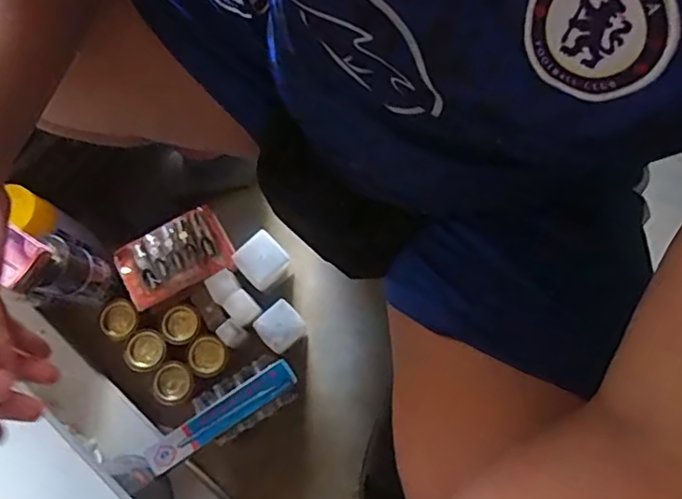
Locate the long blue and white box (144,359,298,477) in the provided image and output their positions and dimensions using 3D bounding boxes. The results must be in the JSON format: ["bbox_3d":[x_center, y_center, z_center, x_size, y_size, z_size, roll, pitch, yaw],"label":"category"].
[{"bbox_3d":[-0.150,0.209,0.720,0.204,0.024,0.039,-33,79,-8],"label":"long blue and white box"}]

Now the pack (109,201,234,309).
[{"bbox_3d":[-0.227,0.009,0.772,0.145,0.022,0.092,-26,78,-6],"label":"pack"}]

